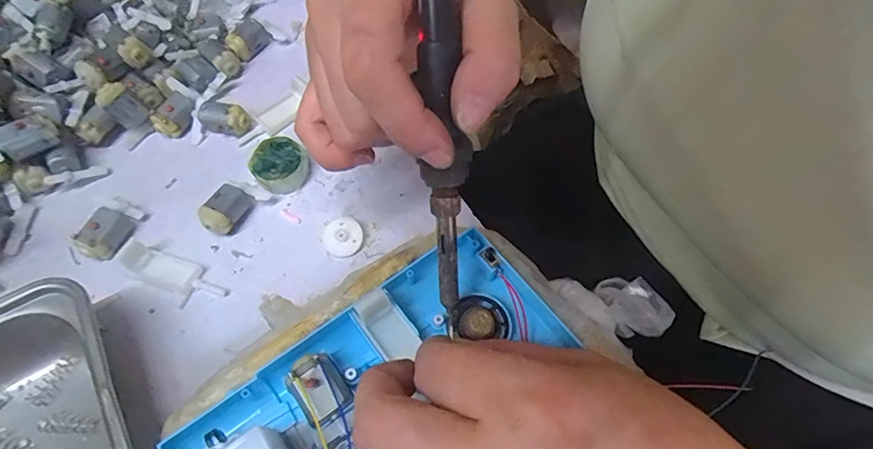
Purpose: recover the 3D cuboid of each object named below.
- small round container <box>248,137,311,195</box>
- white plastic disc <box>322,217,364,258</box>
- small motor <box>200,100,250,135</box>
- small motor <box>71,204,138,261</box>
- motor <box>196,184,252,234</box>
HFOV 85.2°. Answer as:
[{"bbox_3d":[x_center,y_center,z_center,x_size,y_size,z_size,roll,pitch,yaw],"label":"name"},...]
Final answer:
[{"bbox_3d":[-0.097,-0.036,0.293,0.030,0.018,0.031,1,61,-1],"label":"small round container"},{"bbox_3d":[-0.054,0.007,0.276,0.022,0.008,0.022,1,61,-1],"label":"white plastic disc"},{"bbox_3d":[-0.137,-0.069,0.306,0.029,0.020,0.016,21,62,10],"label":"small motor"},{"bbox_3d":[-0.187,0.003,0.270,0.018,0.018,0.034,18,62,8],"label":"small motor"},{"bbox_3d":[-0.122,-0.007,0.277,0.019,0.018,0.029,26,63,12],"label":"motor"}]

